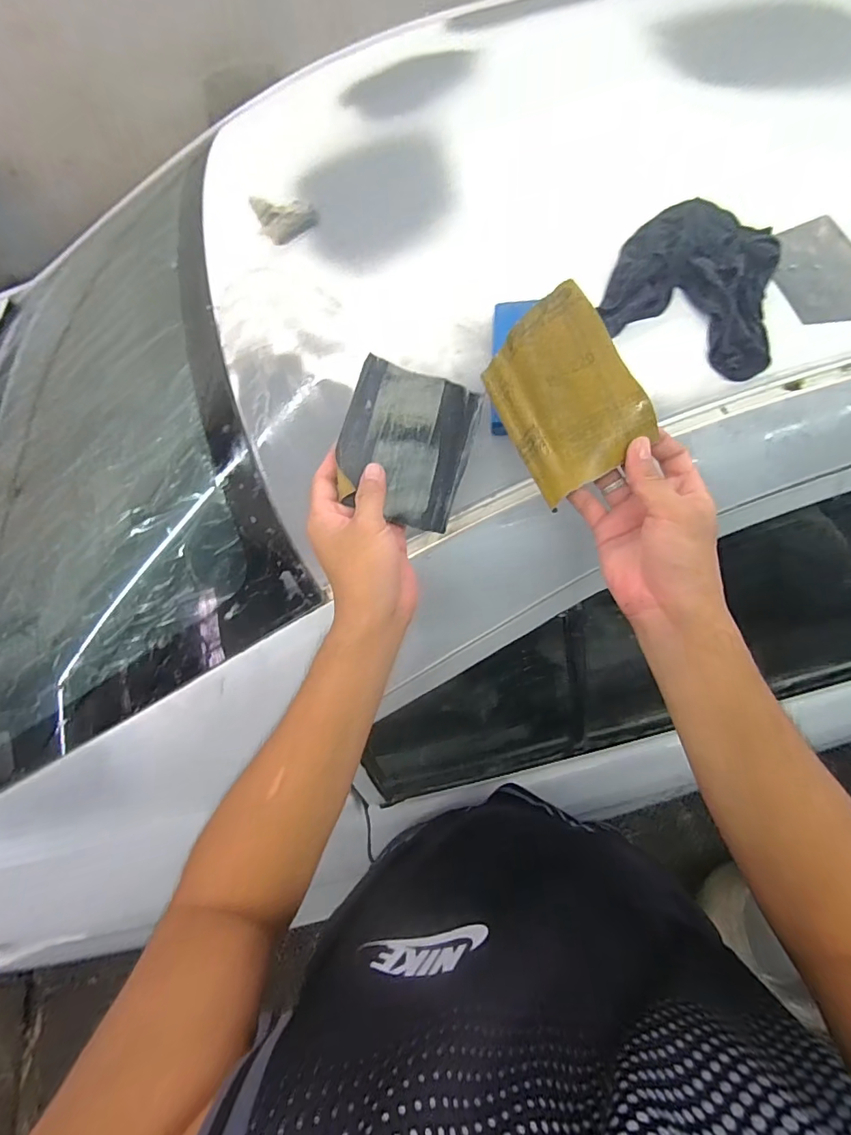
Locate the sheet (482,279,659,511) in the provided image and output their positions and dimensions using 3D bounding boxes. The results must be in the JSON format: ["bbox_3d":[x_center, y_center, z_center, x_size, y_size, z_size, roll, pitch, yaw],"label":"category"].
[{"bbox_3d":[0.103,-0.128,0.363,0.095,0.020,0.132,-35,73,30],"label":"sheet"}]

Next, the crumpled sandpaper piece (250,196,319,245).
[{"bbox_3d":[-0.181,-0.458,0.632,0.077,0.047,0.021,-12,65,-2],"label":"crumpled sandpaper piece"}]

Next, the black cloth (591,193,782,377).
[{"bbox_3d":[0.260,-0.278,0.473,0.159,0.045,0.177,15,67,10],"label":"black cloth"}]

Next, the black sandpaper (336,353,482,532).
[{"bbox_3d":[-0.016,-0.106,0.404,0.104,0.007,0.133,18,76,-7],"label":"black sandpaper"}]

